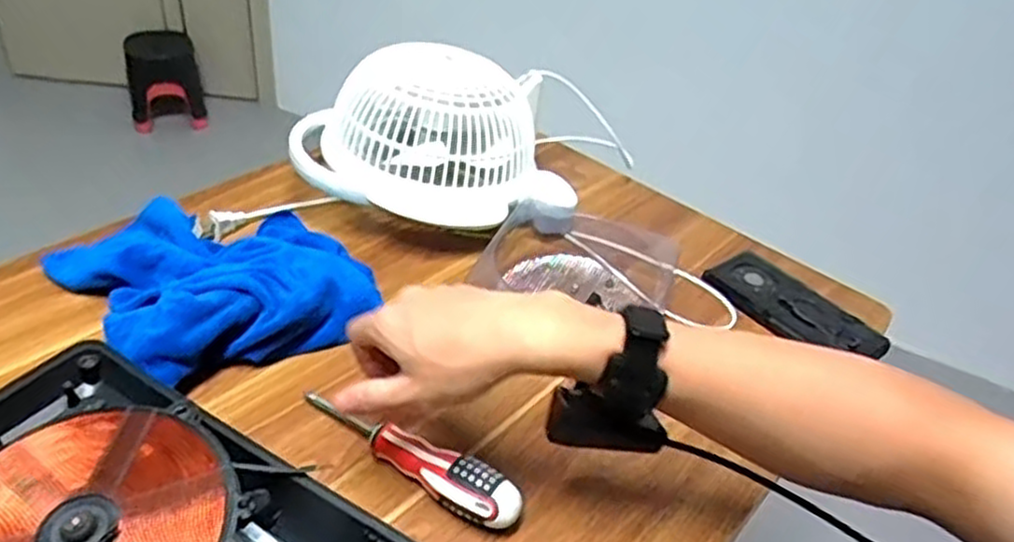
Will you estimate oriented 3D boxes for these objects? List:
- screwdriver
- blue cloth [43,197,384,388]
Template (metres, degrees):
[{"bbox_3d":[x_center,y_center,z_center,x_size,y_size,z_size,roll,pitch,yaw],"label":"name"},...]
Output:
[{"bbox_3d":[-0.073,0.126,0.515,0.182,0.033,0.032,24,40,20],"label":"screwdriver"},{"bbox_3d":[-0.249,-0.004,0.647,0.212,0.061,0.254,-25,48,-35],"label":"blue cloth"}]

